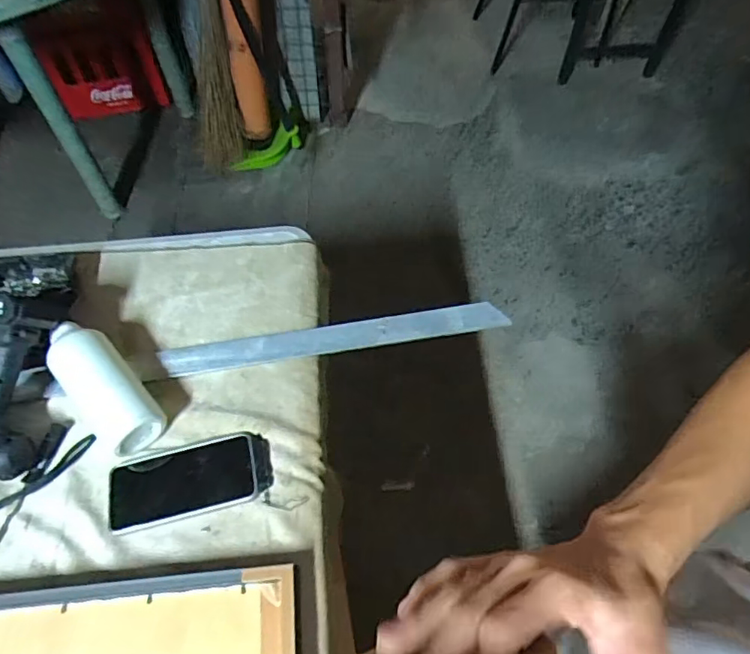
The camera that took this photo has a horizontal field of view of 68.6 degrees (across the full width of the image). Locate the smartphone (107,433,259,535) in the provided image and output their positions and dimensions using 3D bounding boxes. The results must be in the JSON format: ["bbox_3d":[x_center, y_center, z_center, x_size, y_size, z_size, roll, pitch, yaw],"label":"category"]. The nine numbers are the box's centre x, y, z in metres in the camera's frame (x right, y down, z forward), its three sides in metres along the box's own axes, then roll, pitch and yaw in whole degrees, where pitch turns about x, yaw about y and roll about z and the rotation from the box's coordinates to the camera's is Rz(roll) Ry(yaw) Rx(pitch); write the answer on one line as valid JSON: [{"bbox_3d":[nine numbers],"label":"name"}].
[{"bbox_3d":[-0.209,0.167,0.603,0.157,0.009,0.080,-12,58,-7],"label":"smartphone"}]

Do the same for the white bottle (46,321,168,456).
[{"bbox_3d":[-0.312,0.066,0.631,0.067,0.072,0.168,-39,65,-22],"label":"white bottle"}]

